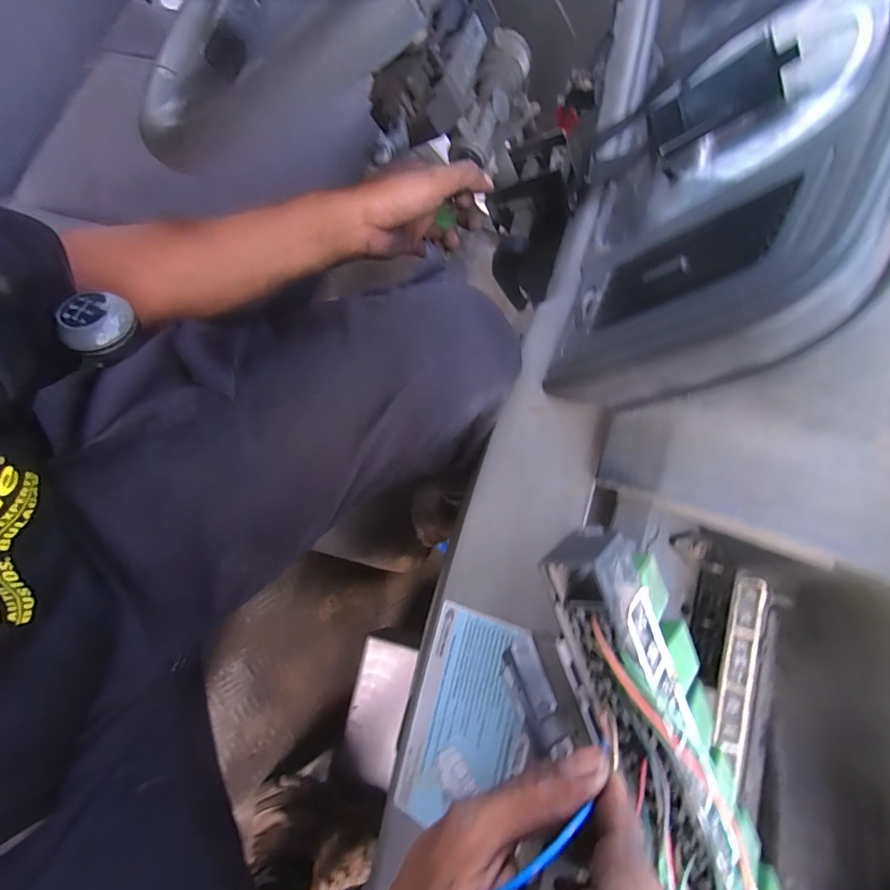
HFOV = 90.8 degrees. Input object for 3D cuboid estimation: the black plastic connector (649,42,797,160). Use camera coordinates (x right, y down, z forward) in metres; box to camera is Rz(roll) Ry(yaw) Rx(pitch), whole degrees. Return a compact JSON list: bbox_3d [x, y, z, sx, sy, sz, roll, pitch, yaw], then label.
[{"bbox_3d":[0.212,-0.264,0.337,0.094,0.041,0.015,-14,31,33],"label":"black plastic connector"}]

